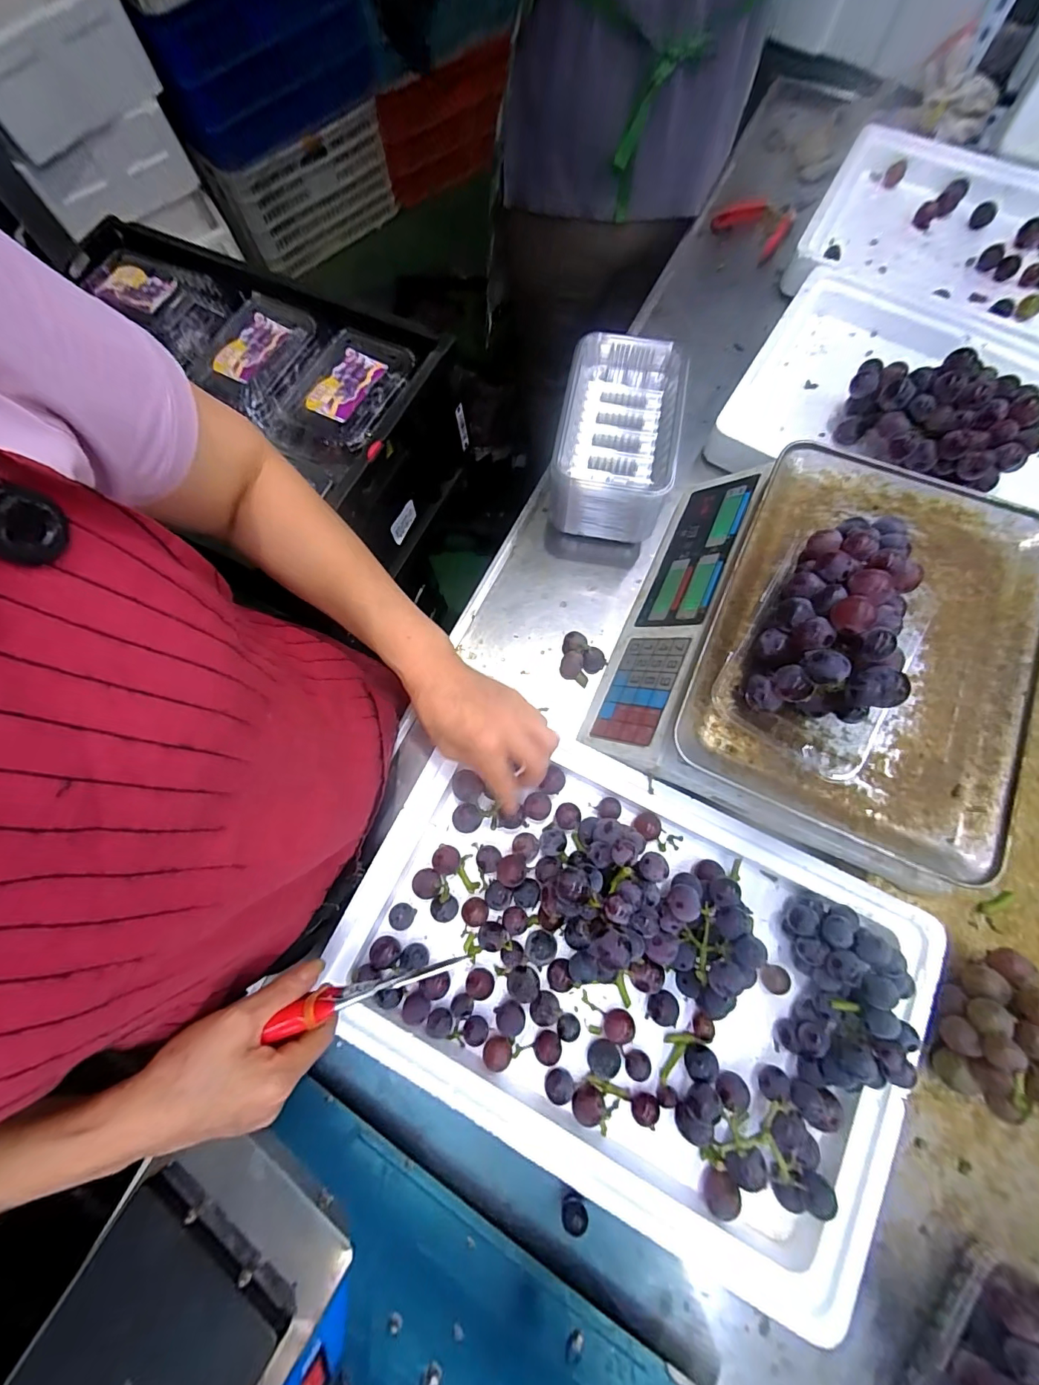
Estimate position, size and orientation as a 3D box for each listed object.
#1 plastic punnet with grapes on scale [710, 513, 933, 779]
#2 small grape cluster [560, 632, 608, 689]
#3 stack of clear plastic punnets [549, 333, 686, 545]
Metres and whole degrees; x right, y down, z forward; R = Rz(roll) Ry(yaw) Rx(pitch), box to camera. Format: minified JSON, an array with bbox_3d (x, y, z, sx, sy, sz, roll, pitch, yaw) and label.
[{"bbox_3d":[0.236,-0.041,0.339,0.114,0.088,0.168,31,78,9],"label":"plastic punnet with grapes on scale"},{"bbox_3d":[0.060,-0.032,0.481,0.047,0.027,0.041,40,79,11],"label":"small grape cluster"},{"bbox_3d":[0.104,-0.266,0.510,0.115,0.100,0.189,11,75,4],"label":"stack of clear plastic punnets"}]

